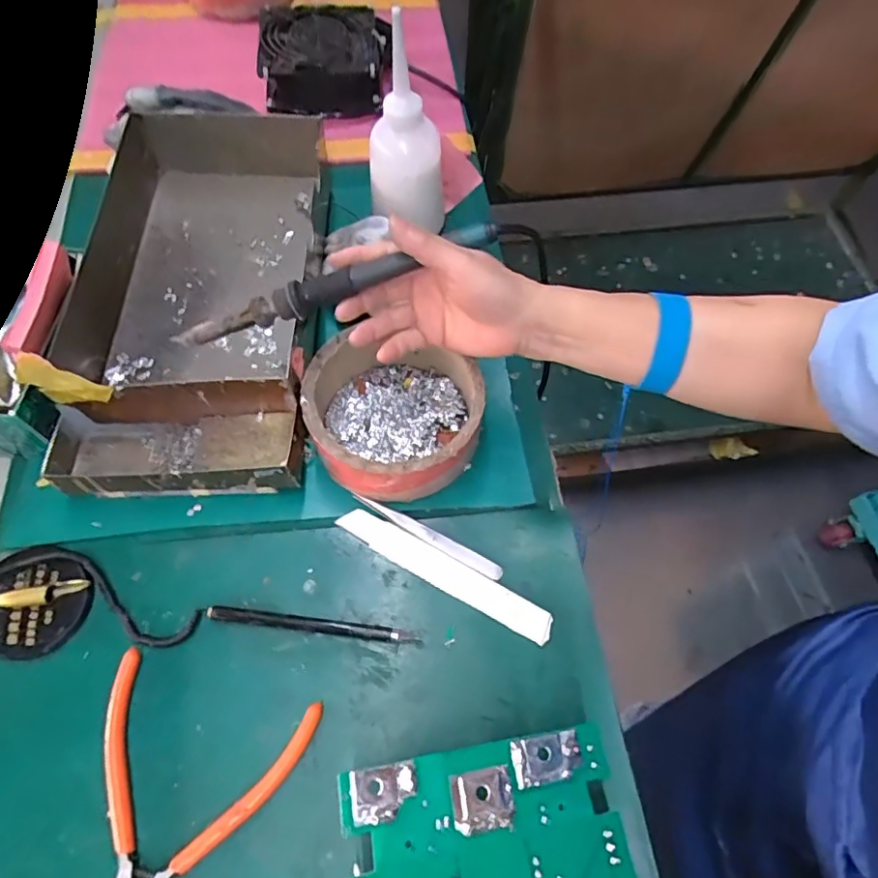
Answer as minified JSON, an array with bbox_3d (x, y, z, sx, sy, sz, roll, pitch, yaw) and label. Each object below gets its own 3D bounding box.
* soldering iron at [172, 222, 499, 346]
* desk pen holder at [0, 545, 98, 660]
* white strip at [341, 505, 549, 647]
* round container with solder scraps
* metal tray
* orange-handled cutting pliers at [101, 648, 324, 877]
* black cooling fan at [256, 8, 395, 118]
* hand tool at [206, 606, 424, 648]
[{"bbox_3d":[-0.068,-0.092,0.339,0.209,0.016,0.016,-17,65,8],"label":"soldering iron"},{"bbox_3d":[-0.257,0.102,0.353,0.059,0.020,0.068,20,66,8],"label":"desk pen holder"},{"bbox_3d":[0.003,0.089,0.376,0.154,0.005,0.023,27,67,11],"label":"white strip"},{"bbox_3d":[-0.031,-0.018,0.399,0.118,0.050,0.113,0,65,-1],"label":"round container with solder scraps"},{"bbox_3d":[-0.188,-0.119,0.437,0.179,0.059,0.329,-3,65,-3],"label":"metal tray"},{"bbox_3d":[-0.146,0.206,0.311,0.125,0.011,0.136,12,65,5],"label":"orange-handled cutting pliers"},{"bbox_3d":[-0.118,-0.397,0.580,0.129,0.039,0.133,-5,65,-4],"label":"black cooling fan"},{"bbox_3d":[-0.080,0.119,0.359,0.136,0.007,0.009,7,65,2],"label":"hand tool"}]

